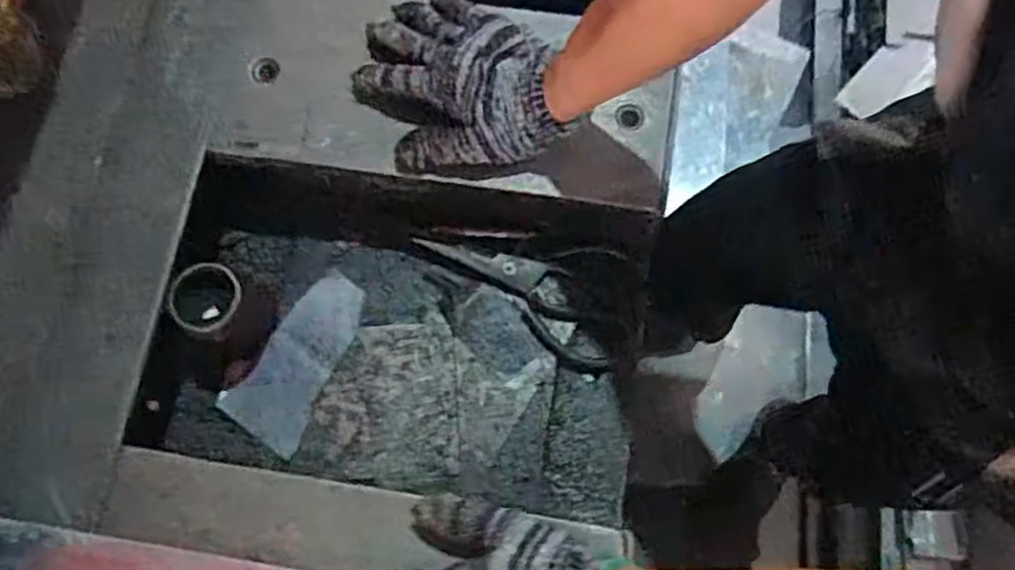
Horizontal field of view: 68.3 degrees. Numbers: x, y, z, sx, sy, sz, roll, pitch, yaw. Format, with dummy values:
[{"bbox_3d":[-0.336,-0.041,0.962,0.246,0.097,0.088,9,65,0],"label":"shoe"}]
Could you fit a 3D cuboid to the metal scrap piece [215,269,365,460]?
[{"bbox_3d":[-0.172,0.062,0.638,0.077,0.006,0.148,33,78,11],"label":"metal scrap piece"}]

